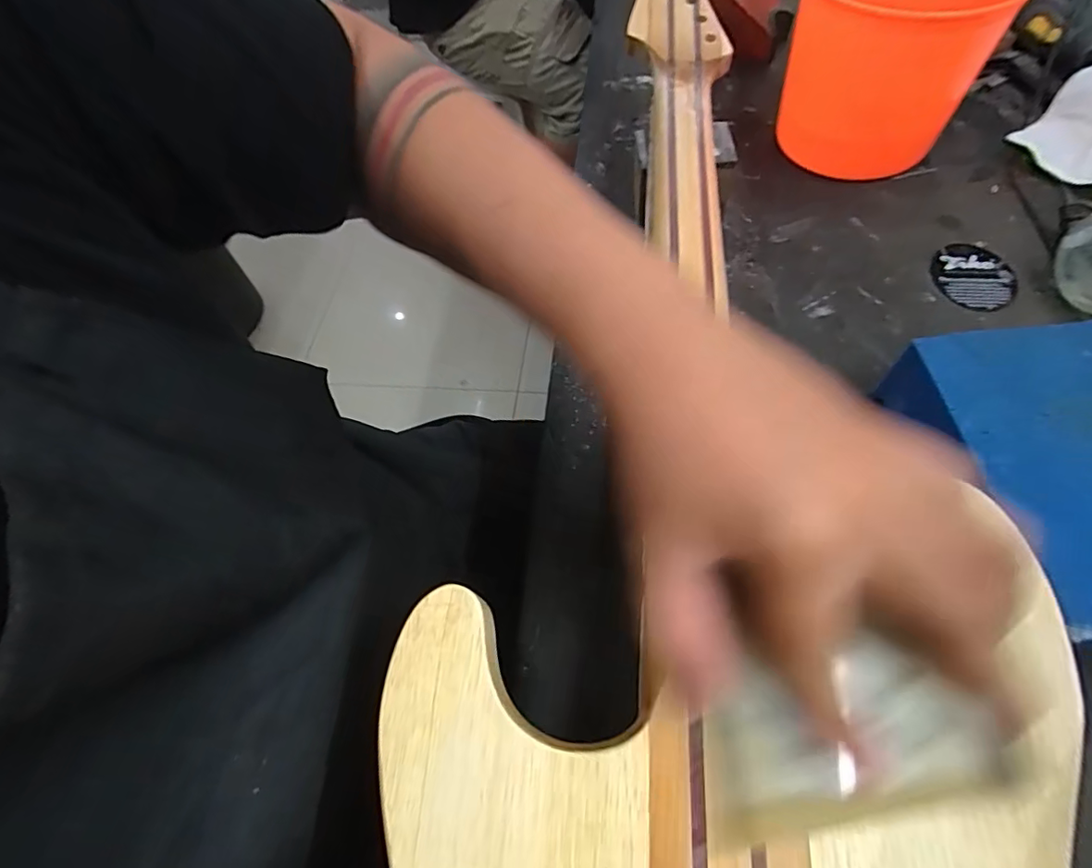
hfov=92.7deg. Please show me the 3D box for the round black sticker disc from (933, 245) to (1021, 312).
[{"bbox_3d":[0.309,-0.114,0.377,0.051,0.004,0.059,-22,61,-1],"label":"round black sticker disc"}]

